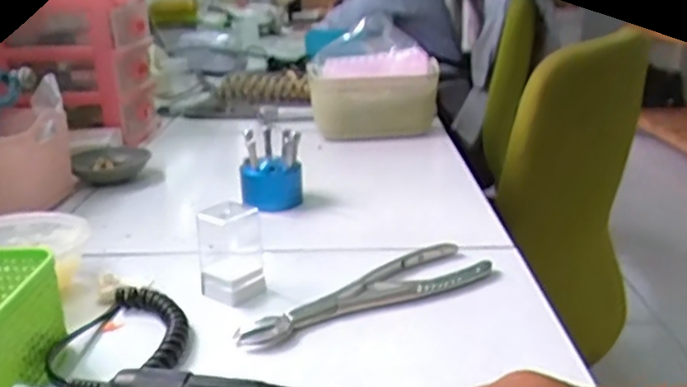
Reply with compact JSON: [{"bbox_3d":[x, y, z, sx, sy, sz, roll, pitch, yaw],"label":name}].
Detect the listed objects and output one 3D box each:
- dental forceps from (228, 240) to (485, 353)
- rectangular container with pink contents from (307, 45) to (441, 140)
[{"bbox_3d":[0.021,0.069,0.451,0.194,0.010,0.062,-14,24,-33],"label":"dental forceps"},{"bbox_3d":[0.039,-0.136,0.884,0.170,0.092,0.136,-1,20,-1],"label":"rectangular container with pink contents"}]

